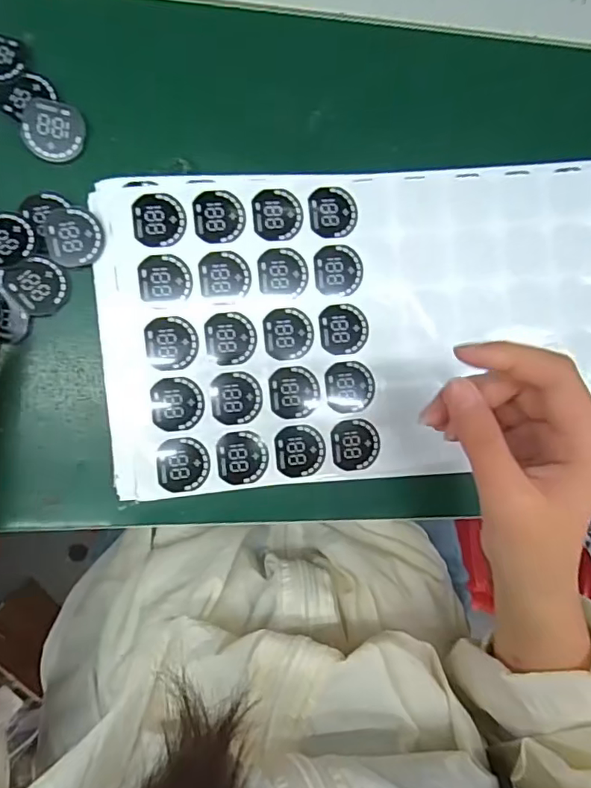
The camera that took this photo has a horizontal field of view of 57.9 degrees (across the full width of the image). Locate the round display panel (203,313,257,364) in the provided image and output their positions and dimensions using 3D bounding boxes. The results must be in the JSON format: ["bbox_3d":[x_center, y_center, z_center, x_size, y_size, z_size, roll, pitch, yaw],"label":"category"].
[{"bbox_3d":[-0.036,-0.031,0.302,0.028,0.004,0.029,0,91,-8],"label":"round display panel"}]

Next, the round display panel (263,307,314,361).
[{"bbox_3d":[-0.004,-0.035,0.307,0.028,0.004,0.030,-4,92,-8],"label":"round display panel"}]

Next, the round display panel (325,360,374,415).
[{"bbox_3d":[0.032,-0.004,0.311,0.028,0.004,0.029,0,91,-8],"label":"round display panel"}]

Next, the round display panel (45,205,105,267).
[{"bbox_3d":[-0.119,-0.086,0.289,0.029,0.004,0.032,-4,92,-8],"label":"round display panel"}]

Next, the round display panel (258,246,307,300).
[{"bbox_3d":[-0.007,-0.069,0.306,0.028,0.004,0.028,0,91,-8],"label":"round display panel"}]

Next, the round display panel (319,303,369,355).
[{"bbox_3d":[0.029,-0.038,0.311,0.028,0.004,0.028,0,91,-8],"label":"round display panel"}]

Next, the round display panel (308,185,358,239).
[{"bbox_3d":[0.022,-0.106,0.309,0.028,0.004,0.029,0,91,-8],"label":"round display panel"}]

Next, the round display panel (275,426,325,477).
[{"bbox_3d":[0.003,0.033,0.306,0.028,0.004,0.029,-3,92,-8],"label":"round display panel"}]

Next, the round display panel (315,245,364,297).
[{"bbox_3d":[0.025,-0.072,0.310,0.028,0.004,0.028,0,91,-8],"label":"round display panel"}]

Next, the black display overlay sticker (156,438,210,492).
[{"bbox_3d":[-0.062,0.039,0.296,0.027,0.004,0.029,-4,92,-8],"label":"black display overlay sticker"}]

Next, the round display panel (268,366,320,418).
[{"bbox_3d":[0.000,-0.001,0.306,0.028,0.004,0.029,-4,92,-8],"label":"round display panel"}]

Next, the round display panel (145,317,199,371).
[{"bbox_3d":[-0.069,-0.028,0.297,0.028,0.004,0.029,0,91,-8],"label":"round display panel"}]

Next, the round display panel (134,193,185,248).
[{"bbox_3d":[-0.075,-0.096,0.293,0.028,0.004,0.029,0,91,-8],"label":"round display panel"}]

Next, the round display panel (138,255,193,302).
[{"bbox_3d":[-0.072,-0.064,0.294,0.028,0.004,0.025,-4,92,-8],"label":"round display panel"}]

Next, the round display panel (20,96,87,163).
[{"bbox_3d":[-0.131,-0.142,0.289,0.030,0.005,0.031,0,91,-8],"label":"round display panel"}]

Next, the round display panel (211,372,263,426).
[{"bbox_3d":[-0.033,0.002,0.303,0.028,0.004,0.029,-3,92,-8],"label":"round display panel"}]

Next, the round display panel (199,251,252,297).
[{"bbox_3d":[-0.039,-0.067,0.300,0.028,0.004,0.025,-1,92,-8],"label":"round display panel"}]

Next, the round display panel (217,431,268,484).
[{"bbox_3d":[-0.030,0.036,0.301,0.027,0.004,0.029,0,91,-8],"label":"round display panel"}]

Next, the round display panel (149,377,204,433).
[{"bbox_3d":[-0.065,0.006,0.297,0.028,0.004,0.029,0,91,-8],"label":"round display panel"}]

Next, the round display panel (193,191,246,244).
[{"bbox_3d":[-0.042,-0.099,0.298,0.028,0.004,0.029,0,91,-8],"label":"round display panel"}]

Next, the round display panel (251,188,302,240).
[{"bbox_3d":[-0.010,-0.102,0.303,0.028,0.004,0.028,0,91,-8],"label":"round display panel"}]

